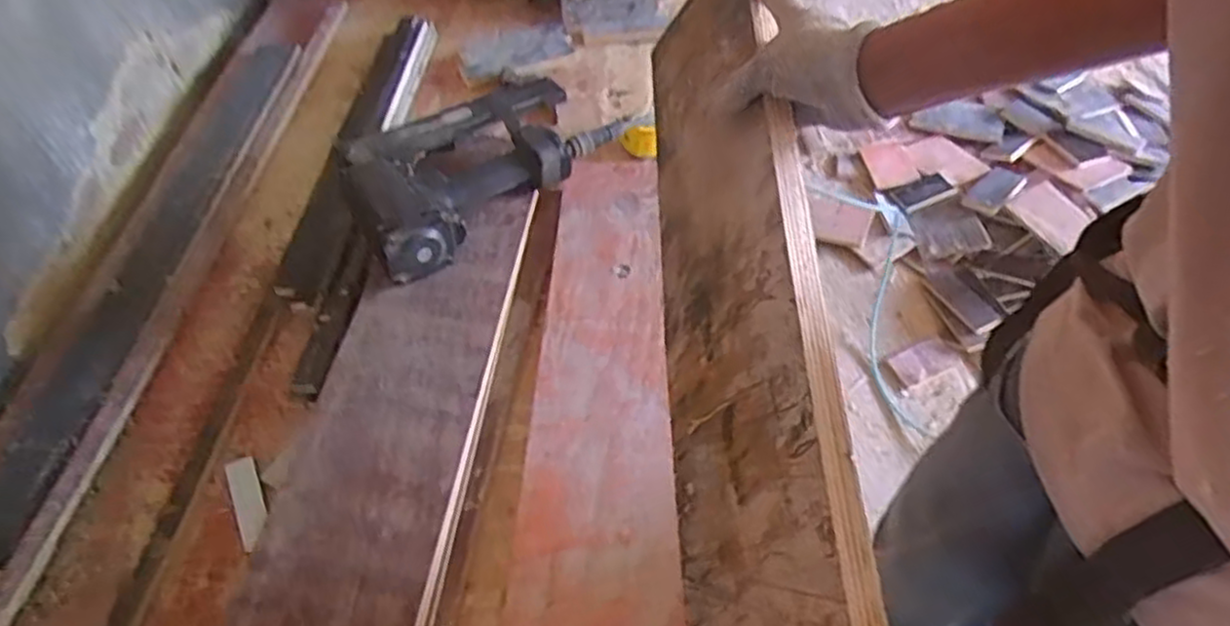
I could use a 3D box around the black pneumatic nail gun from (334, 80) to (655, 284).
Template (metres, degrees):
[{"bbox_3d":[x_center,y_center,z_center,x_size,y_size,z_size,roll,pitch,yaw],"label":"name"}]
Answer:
[{"bbox_3d":[-0.137,-0.185,0.877,0.352,0.079,0.193,-29,56,-19],"label":"black pneumatic nail gun"}]

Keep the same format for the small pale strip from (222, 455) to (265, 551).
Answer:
[{"bbox_3d":[-0.351,0.176,0.716,0.029,0.007,0.096,-25,54,-16],"label":"small pale strip"}]

